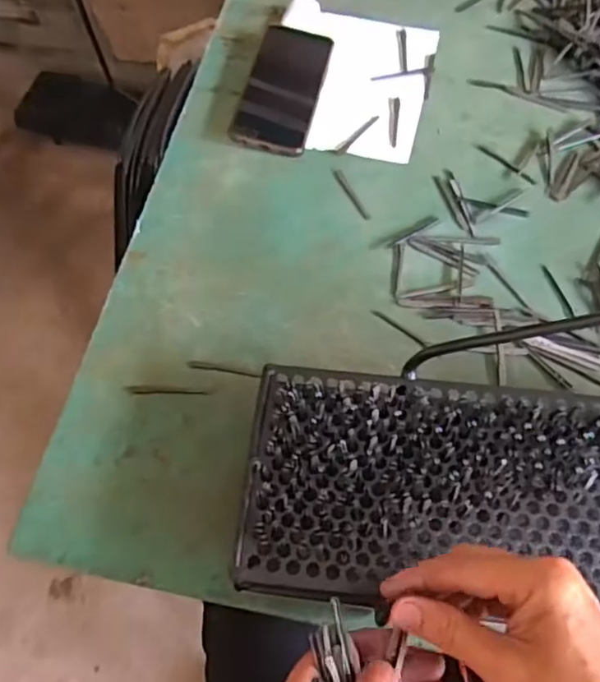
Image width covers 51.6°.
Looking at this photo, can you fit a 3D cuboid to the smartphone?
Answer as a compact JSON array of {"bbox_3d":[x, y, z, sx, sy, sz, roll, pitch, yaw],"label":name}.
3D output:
[{"bbox_3d":[-0.017,-0.263,0.646,0.074,0.010,0.174,11,64,8],"label":"smartphone"}]

